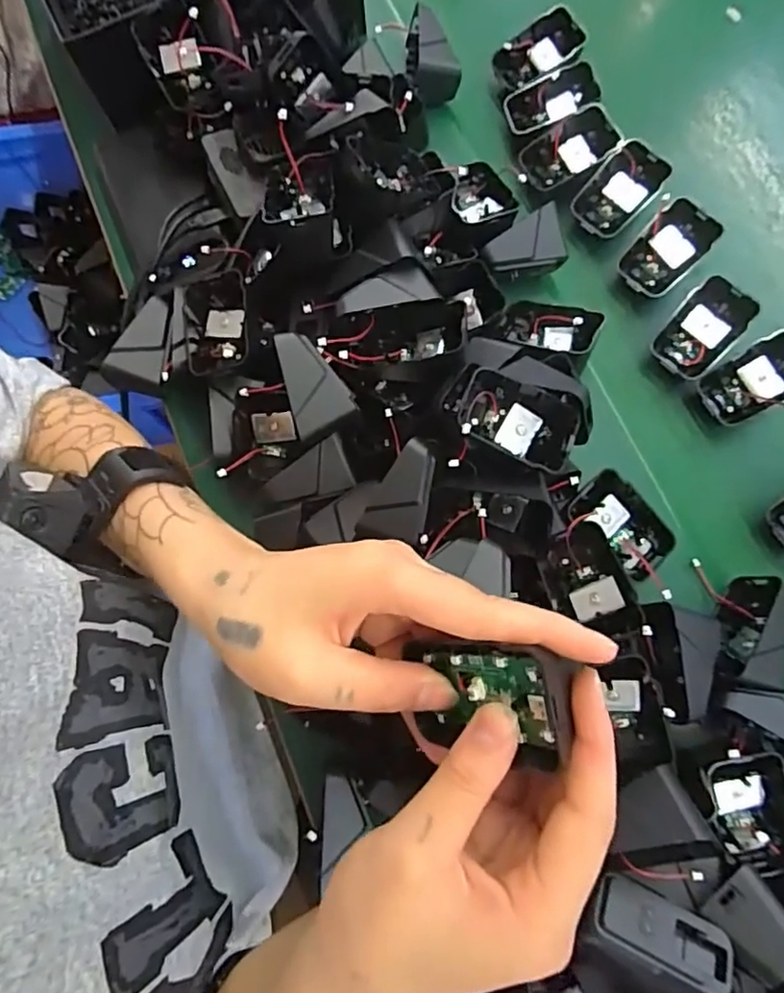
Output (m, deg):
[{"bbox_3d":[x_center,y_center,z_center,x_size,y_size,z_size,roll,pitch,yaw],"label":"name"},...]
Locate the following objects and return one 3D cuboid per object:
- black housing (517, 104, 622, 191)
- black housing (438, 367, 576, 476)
[{"bbox_3d":[0.136,-0.265,0.458,0.068,0.022,0.043,-27,88,18],"label":"black housing"},{"bbox_3d":[0.068,-0.045,0.350,0.077,0.024,0.048,16,77,4],"label":"black housing"}]

